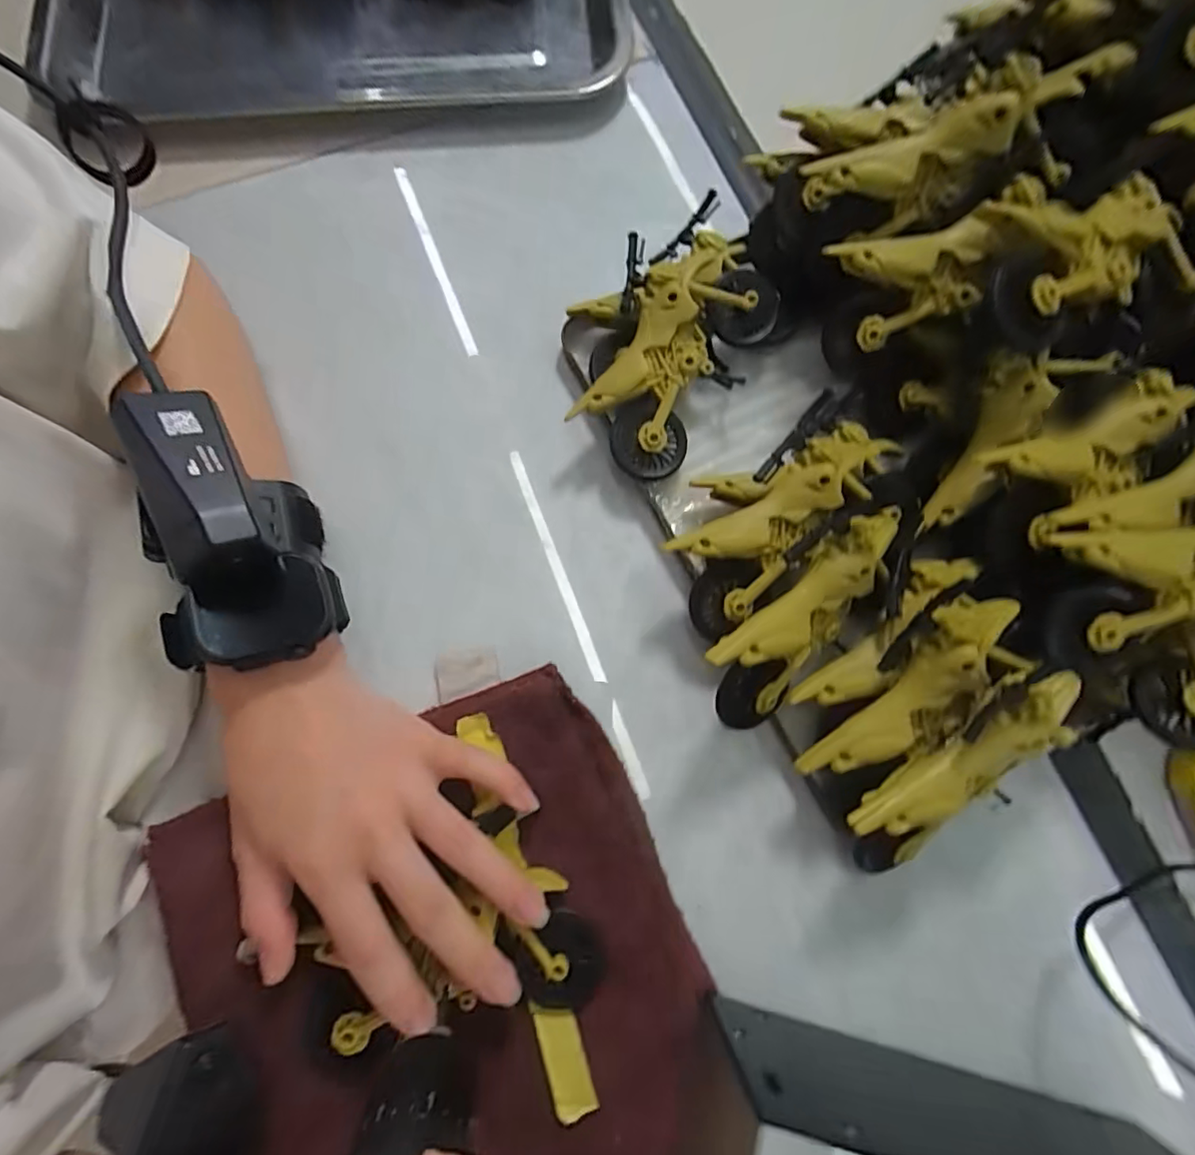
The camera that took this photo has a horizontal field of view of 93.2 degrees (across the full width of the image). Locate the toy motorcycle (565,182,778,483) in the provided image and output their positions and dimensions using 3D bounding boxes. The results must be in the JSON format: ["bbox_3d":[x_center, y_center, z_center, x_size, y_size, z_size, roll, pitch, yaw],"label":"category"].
[{"bbox_3d":[0.035,-0.127,0.291,0.092,0.042,0.142,36,79,7],"label":"toy motorcycle"}]

